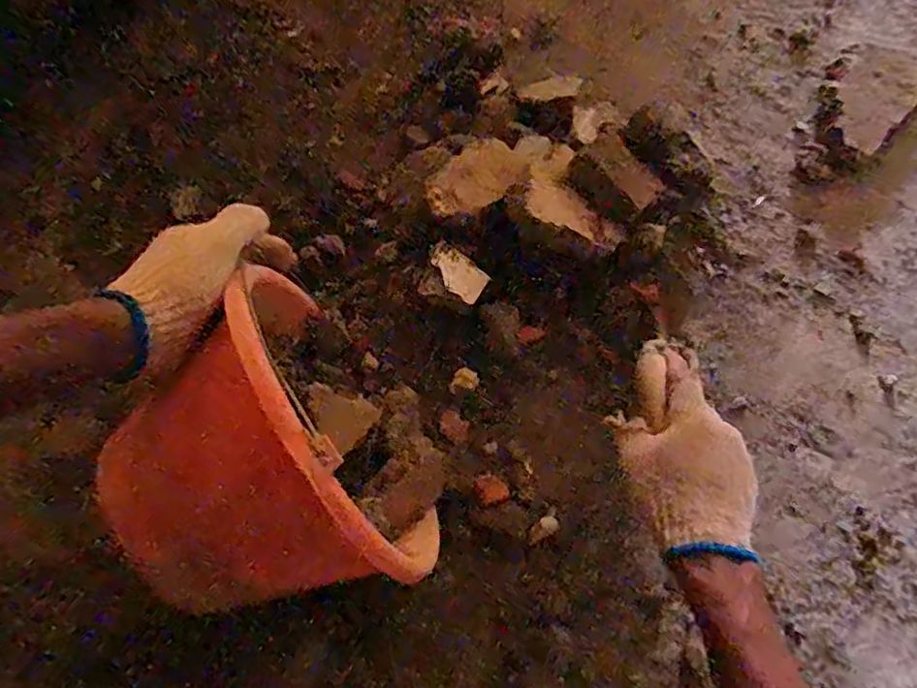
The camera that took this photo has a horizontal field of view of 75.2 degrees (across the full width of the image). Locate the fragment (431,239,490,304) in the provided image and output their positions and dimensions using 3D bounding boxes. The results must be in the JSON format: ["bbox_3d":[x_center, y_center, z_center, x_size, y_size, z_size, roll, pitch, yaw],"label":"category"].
[{"bbox_3d":[-0.001,-0.063,0.524,0.054,0.012,0.036,33,77,7],"label":"fragment"}]

